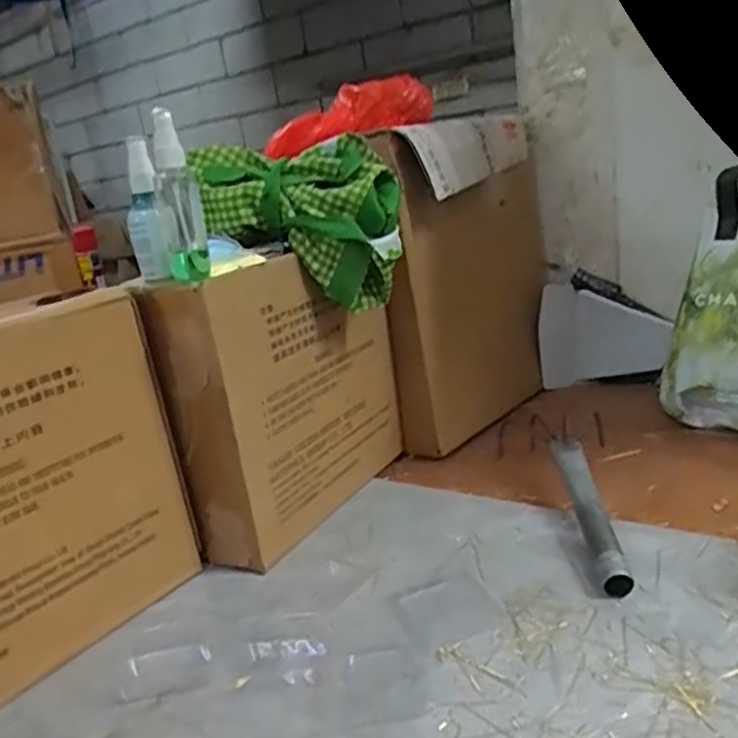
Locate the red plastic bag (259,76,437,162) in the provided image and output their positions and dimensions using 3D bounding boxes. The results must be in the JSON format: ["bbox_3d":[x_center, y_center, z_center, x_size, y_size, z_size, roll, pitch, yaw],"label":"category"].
[{"bbox_3d":[-0.025,-0.292,0.814,0.195,0.070,0.054,-9,16,-5],"label":"red plastic bag"}]

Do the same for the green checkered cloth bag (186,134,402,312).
[{"bbox_3d":[-0.066,-0.138,0.691,0.182,0.154,0.111,-11,16,-11],"label":"green checkered cloth bag"}]

